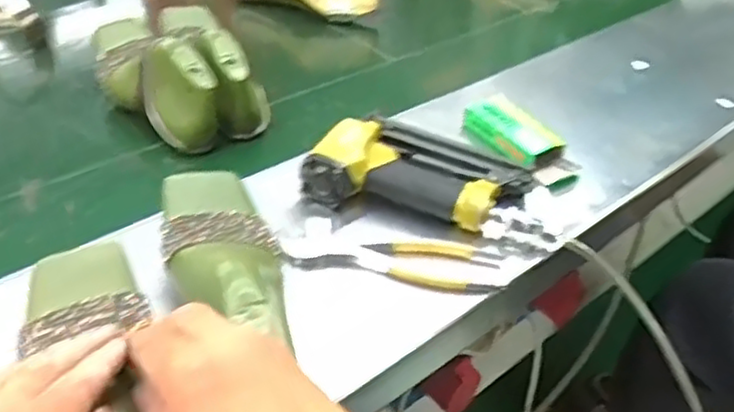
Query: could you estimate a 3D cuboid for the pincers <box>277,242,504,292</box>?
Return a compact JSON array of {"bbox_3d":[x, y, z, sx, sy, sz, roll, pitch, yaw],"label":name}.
[{"bbox_3d":[0.026,0.044,0.598,0.179,0.025,0.045,5,38,1],"label":"pincers"}]

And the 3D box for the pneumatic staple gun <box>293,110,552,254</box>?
[{"bbox_3d":[0.064,-0.032,0.679,0.231,0.053,0.120,11,38,7],"label":"pneumatic staple gun"}]

